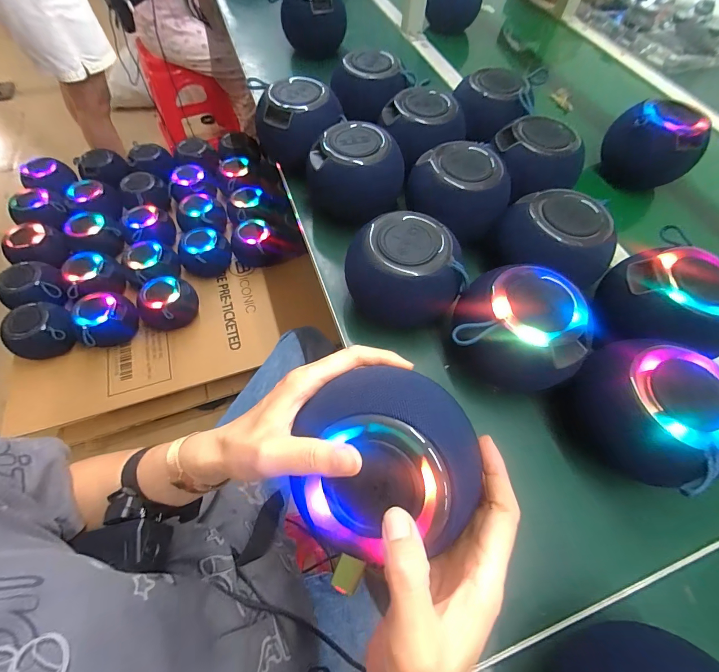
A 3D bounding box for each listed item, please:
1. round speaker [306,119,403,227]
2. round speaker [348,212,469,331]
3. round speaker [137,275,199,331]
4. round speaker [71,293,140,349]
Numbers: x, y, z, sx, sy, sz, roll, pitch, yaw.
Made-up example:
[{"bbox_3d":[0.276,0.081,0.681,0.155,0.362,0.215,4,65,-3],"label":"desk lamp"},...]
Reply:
[{"bbox_3d":[-0.007,-0.222,0.478,0.115,0.098,0.100,-21,64,-13],"label":"round speaker"},{"bbox_3d":[0.056,-0.072,0.393,0.114,0.089,0.103,1,61,-2],"label":"round speaker"},{"bbox_3d":[-0.458,-0.074,0.836,0.120,0.098,0.112,-4,61,-5],"label":"round speaker"},{"bbox_3d":[-0.591,-0.035,0.806,0.109,0.098,0.128,41,67,18],"label":"round speaker"}]

